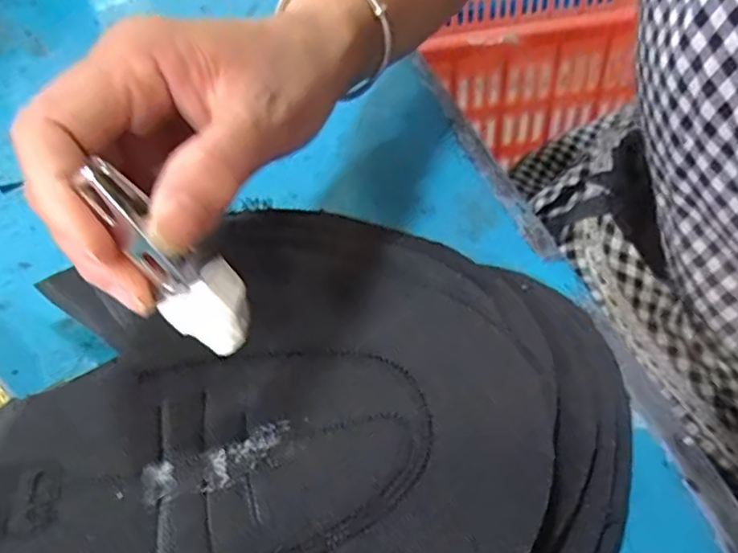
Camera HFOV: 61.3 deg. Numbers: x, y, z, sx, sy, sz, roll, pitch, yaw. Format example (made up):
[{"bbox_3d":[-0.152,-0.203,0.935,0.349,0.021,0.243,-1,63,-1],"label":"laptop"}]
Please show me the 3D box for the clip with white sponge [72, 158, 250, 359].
[{"bbox_3d":[-0.056,-0.005,0.176,0.017,0.061,0.017,-17,27,45],"label":"clip with white sponge"}]

